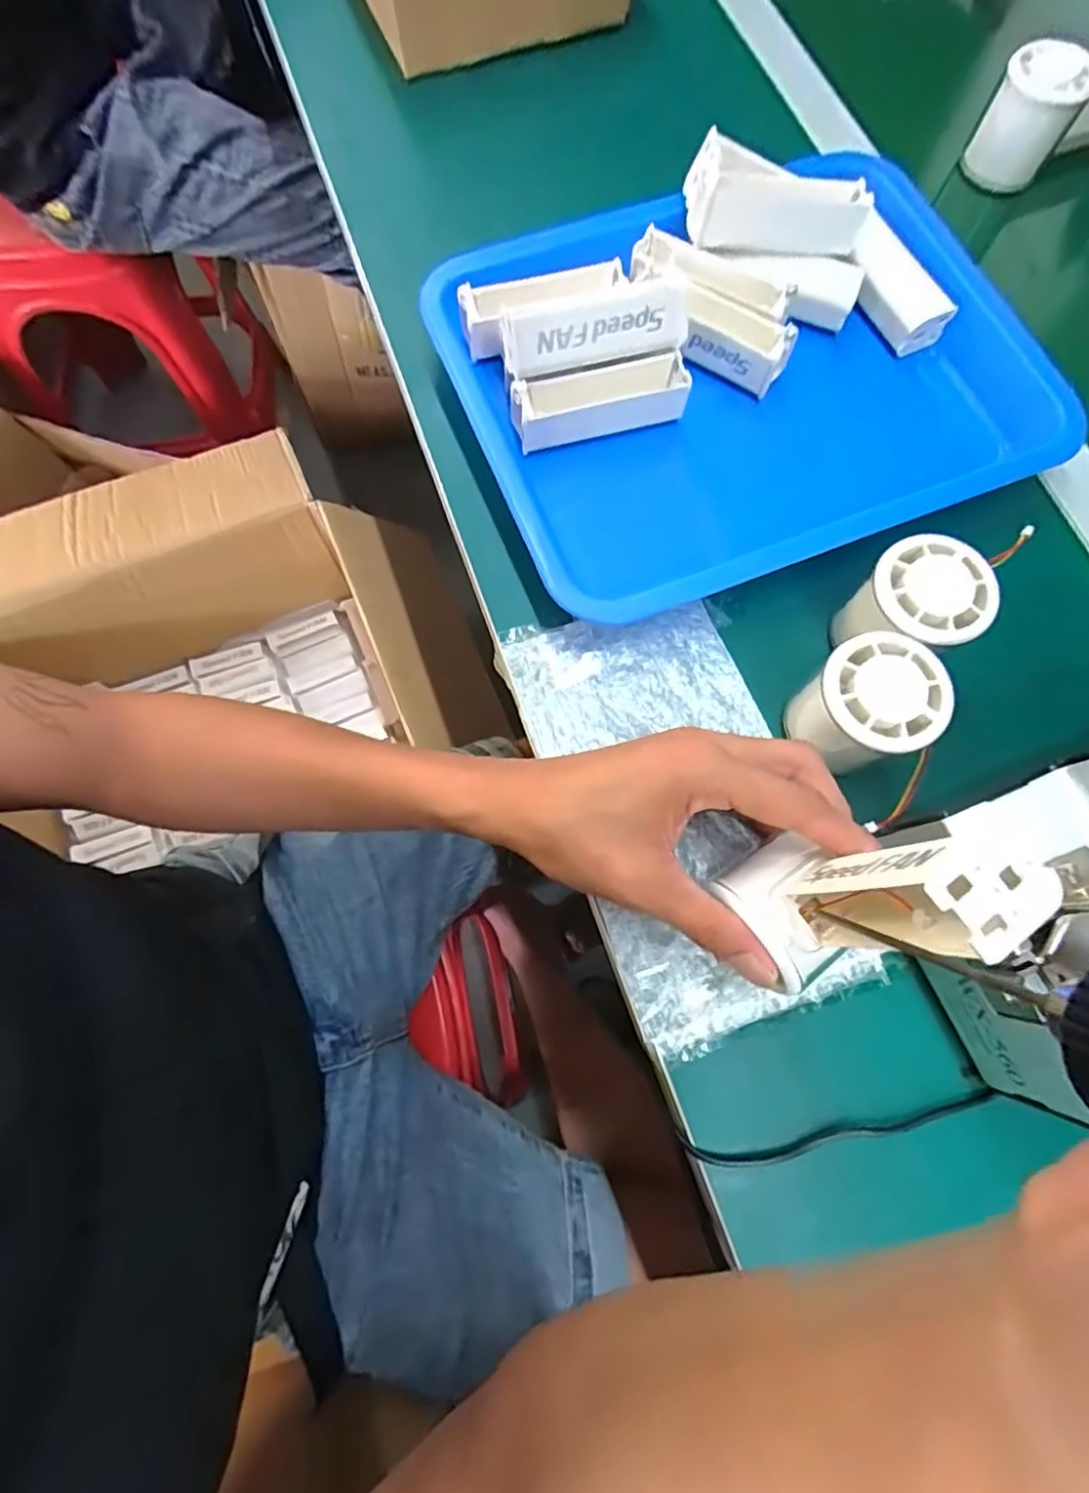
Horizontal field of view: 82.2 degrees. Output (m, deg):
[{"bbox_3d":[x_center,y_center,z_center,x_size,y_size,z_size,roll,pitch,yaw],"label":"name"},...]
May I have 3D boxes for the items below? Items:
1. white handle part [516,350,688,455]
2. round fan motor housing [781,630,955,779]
[{"bbox_3d":[0.032,-0.201,0.362,0.103,0.027,0.025,-17,75,-5],"label":"white handle part"},{"bbox_3d":[0.158,-0.020,0.310,0.055,0.053,0.054,0,74,0],"label":"round fan motor housing"}]

